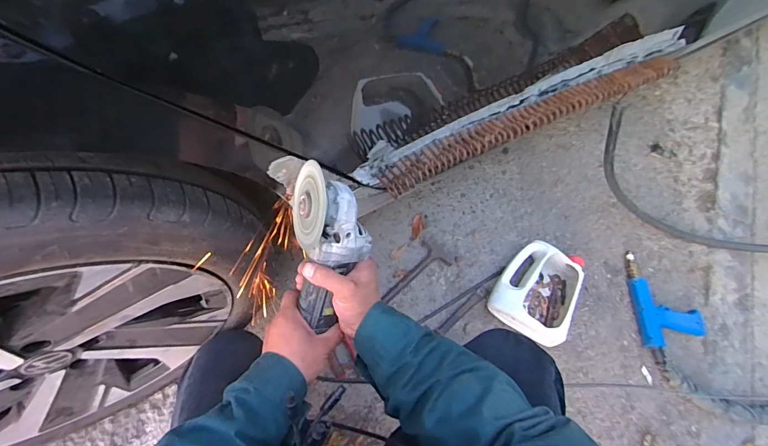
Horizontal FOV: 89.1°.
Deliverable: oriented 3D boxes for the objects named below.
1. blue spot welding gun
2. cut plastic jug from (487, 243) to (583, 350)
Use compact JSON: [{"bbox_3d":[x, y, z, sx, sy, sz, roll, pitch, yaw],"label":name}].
[{"bbox_3d":[0.687,0.205,0.958,0.149,0.037,0.289,-1,65,-4],"label":"blue spot welding gun"},{"bbox_3d":[0.363,0.159,0.929,0.174,0.081,0.222,31,66,11],"label":"cut plastic jug"}]

